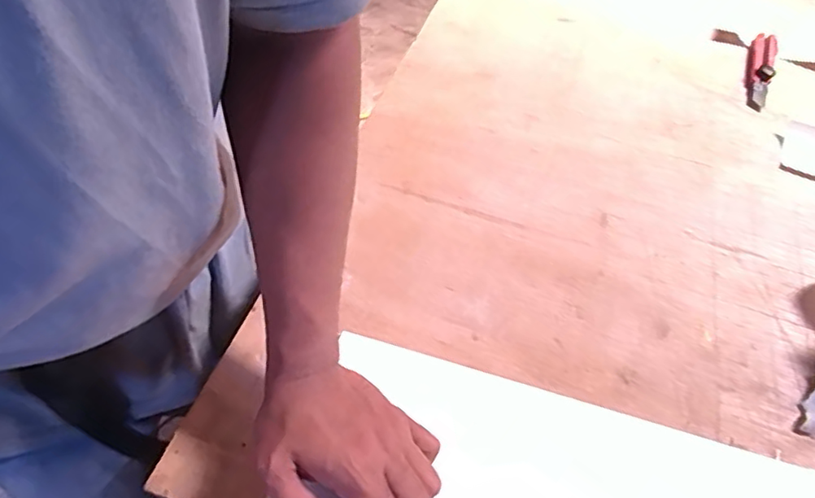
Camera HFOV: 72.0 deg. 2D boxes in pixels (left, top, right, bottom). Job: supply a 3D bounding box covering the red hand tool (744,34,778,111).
[{"bbox_3d":[0.470,-0.242,0.744,0.032,0.019,0.163,26,54,14],"label":"red hand tool"}]

